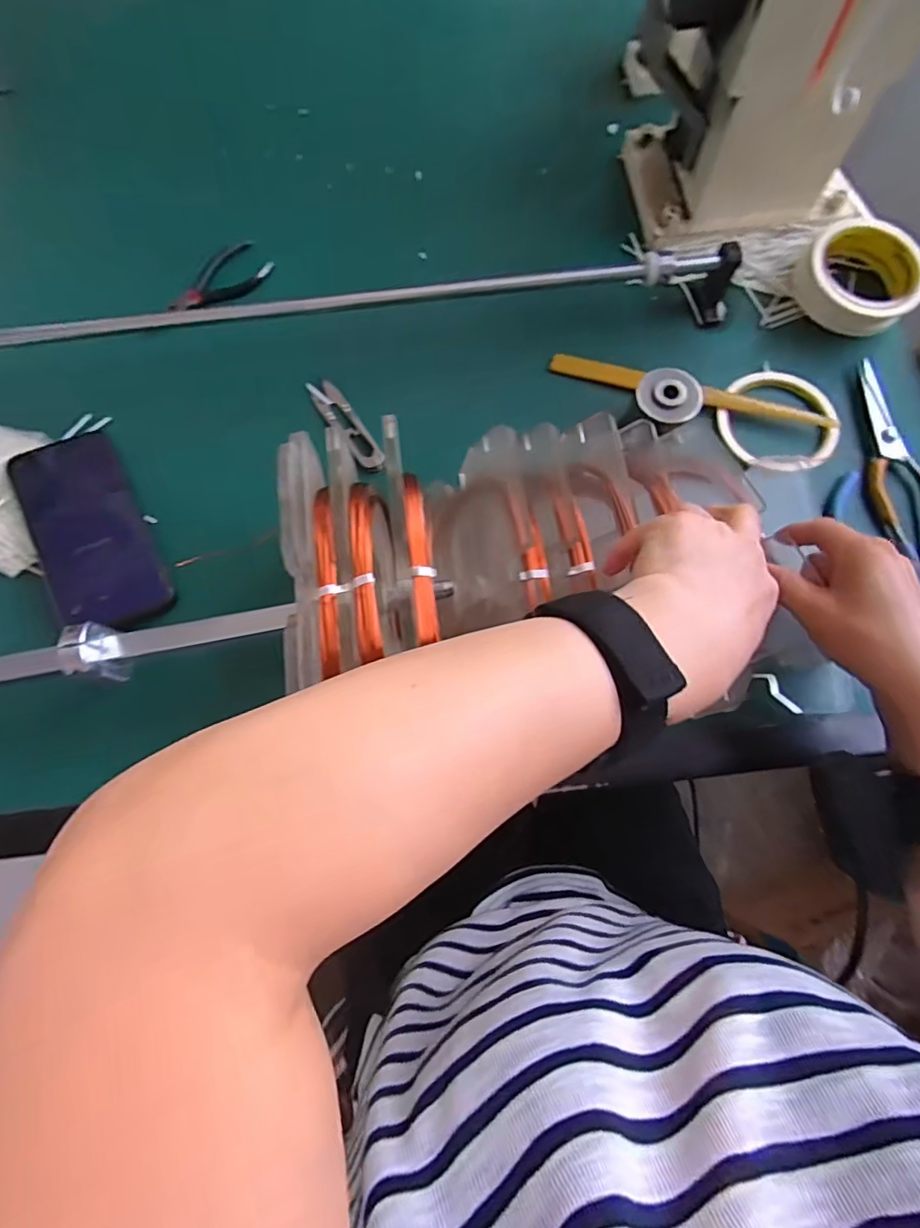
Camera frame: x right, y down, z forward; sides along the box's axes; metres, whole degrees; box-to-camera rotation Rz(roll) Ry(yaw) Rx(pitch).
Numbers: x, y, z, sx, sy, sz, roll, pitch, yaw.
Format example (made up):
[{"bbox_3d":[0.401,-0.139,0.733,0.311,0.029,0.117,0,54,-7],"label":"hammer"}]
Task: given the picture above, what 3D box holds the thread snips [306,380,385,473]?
[{"bbox_3d":[-0.092,-0.153,0.445,0.024,0.017,0.107,-33,76,-8],"label":"thread snips"}]

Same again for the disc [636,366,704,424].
[{"bbox_3d":[0.153,-0.159,0.399,0.045,0.010,0.038,7,74,3],"label":"disc"}]

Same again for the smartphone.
[{"bbox_3d":[-0.278,-0.065,0.413,0.075,0.016,0.164,-27,75,-6],"label":"smartphone"}]

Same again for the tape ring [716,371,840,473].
[{"bbox_3d":[0.252,-0.154,0.428,0.087,0.011,0.100,32,77,9],"label":"tape ring"}]

